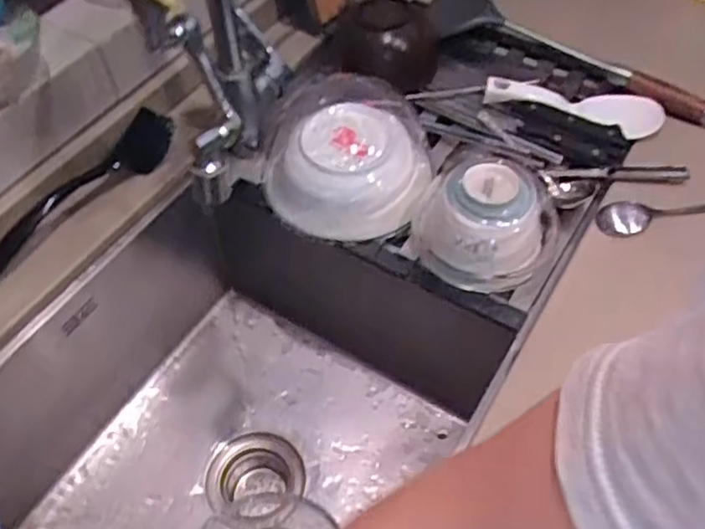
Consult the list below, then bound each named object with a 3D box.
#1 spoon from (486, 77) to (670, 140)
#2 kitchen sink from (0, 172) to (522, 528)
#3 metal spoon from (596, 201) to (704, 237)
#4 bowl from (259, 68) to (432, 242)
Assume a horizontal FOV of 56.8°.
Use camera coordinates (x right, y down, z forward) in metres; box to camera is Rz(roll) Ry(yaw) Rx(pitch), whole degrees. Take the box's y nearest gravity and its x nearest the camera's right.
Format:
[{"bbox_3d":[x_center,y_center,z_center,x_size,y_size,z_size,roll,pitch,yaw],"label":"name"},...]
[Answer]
[{"bbox_3d":[0.235,-0.176,0.695,0.181,0.026,0.042,15,56,11],"label":"spoon"},{"bbox_3d":[-0.134,0.155,0.678,0.401,0.239,0.409,25,58,17],"label":"kitchen sink"},{"bbox_3d":[0.320,-0.057,0.652,0.169,0.010,0.036,-13,55,-9],"label":"metal spoon"},{"bbox_3d":[-0.005,-0.107,0.659,0.170,0.083,0.160,7,55,5],"label":"bowl"}]

